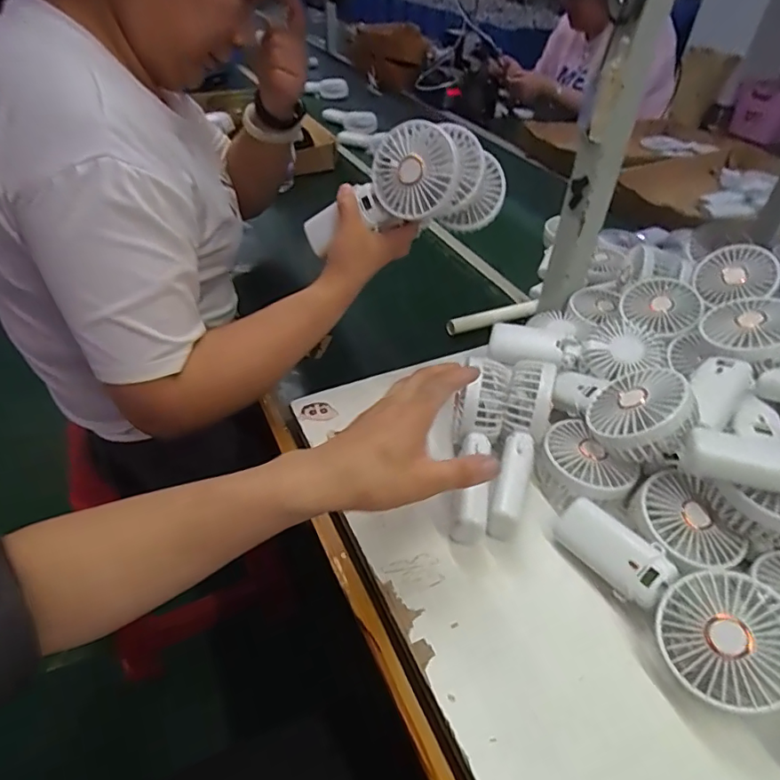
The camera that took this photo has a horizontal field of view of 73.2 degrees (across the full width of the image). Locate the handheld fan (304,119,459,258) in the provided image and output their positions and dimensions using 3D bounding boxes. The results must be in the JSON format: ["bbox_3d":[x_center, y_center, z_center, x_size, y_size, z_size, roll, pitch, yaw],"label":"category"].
[{"bbox_3d":[-0.015,-0.194,0.528,0.181,0.074,0.046,-22,30,31],"label":"handheld fan"}]

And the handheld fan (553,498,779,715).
[{"bbox_3d":[0.207,0.147,0.391,0.065,0.071,0.172,-15,45,-19],"label":"handheld fan"}]

